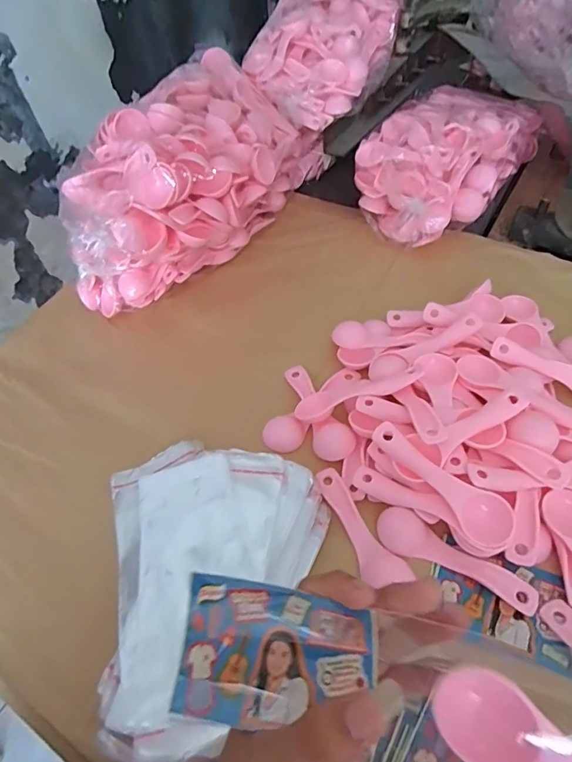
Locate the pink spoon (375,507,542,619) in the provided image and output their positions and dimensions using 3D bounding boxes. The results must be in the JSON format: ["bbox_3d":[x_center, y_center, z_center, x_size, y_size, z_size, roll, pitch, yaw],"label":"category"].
[{"bbox_3d":[0.120,0.124,0.324,0.112,0.012,0.030,19,55,20],"label":"pink spoon"}]

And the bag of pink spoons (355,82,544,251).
[{"bbox_3d":[0.208,-0.288,0.582,0.160,0.099,0.280,30,59,26],"label":"bag of pink spoons"}]

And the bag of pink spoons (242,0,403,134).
[{"bbox_3d":[0.051,-0.444,0.627,0.168,0.105,0.281,26,72,0],"label":"bag of pink spoons"}]

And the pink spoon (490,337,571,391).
[{"bbox_3d":[0.232,-0.010,0.395,0.111,0.019,0.029,22,54,2],"label":"pink spoon"}]

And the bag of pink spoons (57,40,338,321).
[{"bbox_3d":[-0.095,-0.231,0.527,0.162,0.155,0.336,16,54,17],"label":"bag of pink spoons"}]

